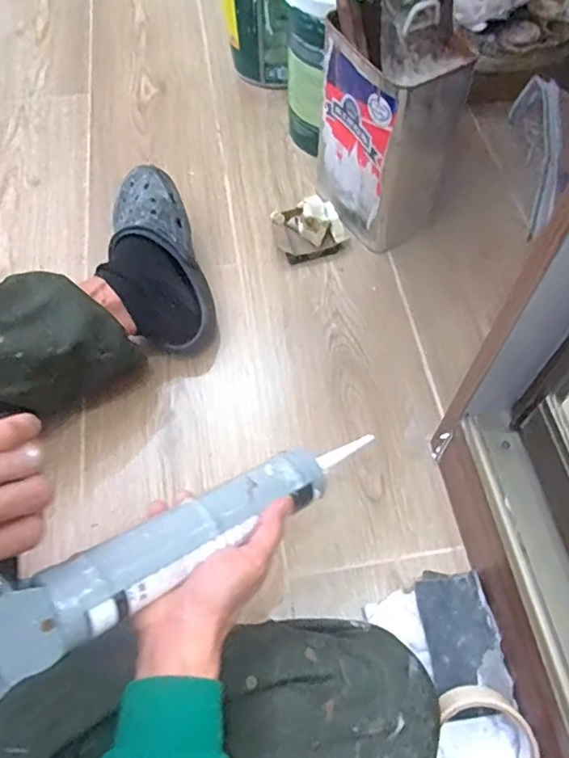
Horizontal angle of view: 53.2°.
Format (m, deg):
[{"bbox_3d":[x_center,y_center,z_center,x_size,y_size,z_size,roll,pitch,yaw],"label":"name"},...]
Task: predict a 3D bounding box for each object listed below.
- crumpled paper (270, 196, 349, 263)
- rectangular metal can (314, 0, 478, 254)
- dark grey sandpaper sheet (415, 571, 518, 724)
[{"bbox_3d":[0.031,-0.208,0.769,0.096,0.033,0.091,-22,63,-12],"label":"crumpled paper"},{"bbox_3d":[0.120,-0.318,0.671,0.115,0.304,0.149,-32,66,-17],"label":"rectangular metal can"},{"bbox_3d":[0.159,0.234,0.509,0.064,0.011,0.118,-8,61,-5],"label":"dark grey sandpaper sheet"}]

